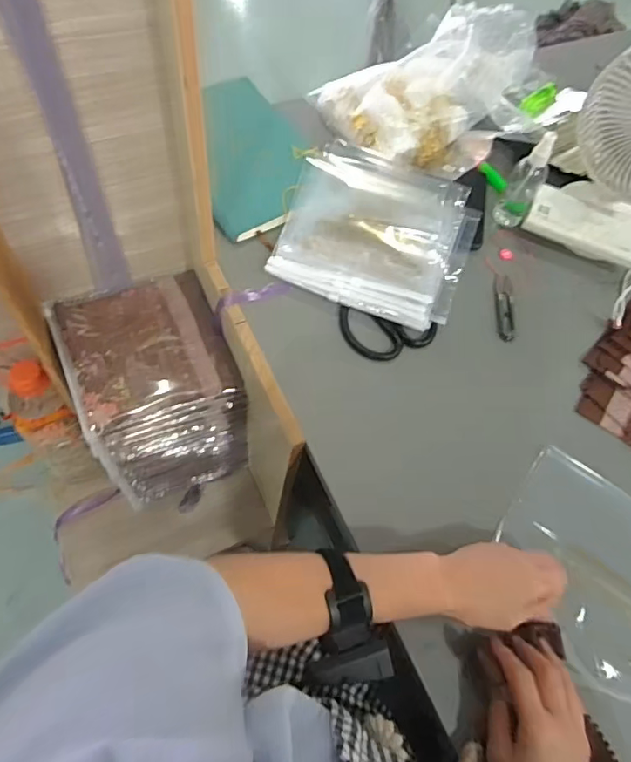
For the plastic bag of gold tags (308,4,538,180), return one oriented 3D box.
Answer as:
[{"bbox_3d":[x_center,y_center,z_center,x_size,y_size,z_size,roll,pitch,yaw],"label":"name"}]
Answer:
[{"bbox_3d":[0.147,-0.423,0.747,0.235,0.140,0.242,33,65,11],"label":"plastic bag of gold tags"}]

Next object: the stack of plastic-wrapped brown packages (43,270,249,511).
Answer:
[{"bbox_3d":[-0.235,0.028,0.801,0.196,0.327,0.194,-20,67,-15],"label":"stack of plastic-wrapped brown packages"}]

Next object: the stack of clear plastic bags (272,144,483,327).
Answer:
[{"bbox_3d":[0.082,-0.195,0.673,0.231,0.020,0.243,20,67,3],"label":"stack of clear plastic bags"}]

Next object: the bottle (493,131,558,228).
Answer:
[{"bbox_3d":[0.274,-0.259,0.681,0.043,0.119,0.038,23,63,6],"label":"bottle"}]

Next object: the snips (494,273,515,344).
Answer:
[{"bbox_3d":[0.240,-0.093,0.664,0.024,0.004,0.094,7,63,-2],"label":"snips"}]

